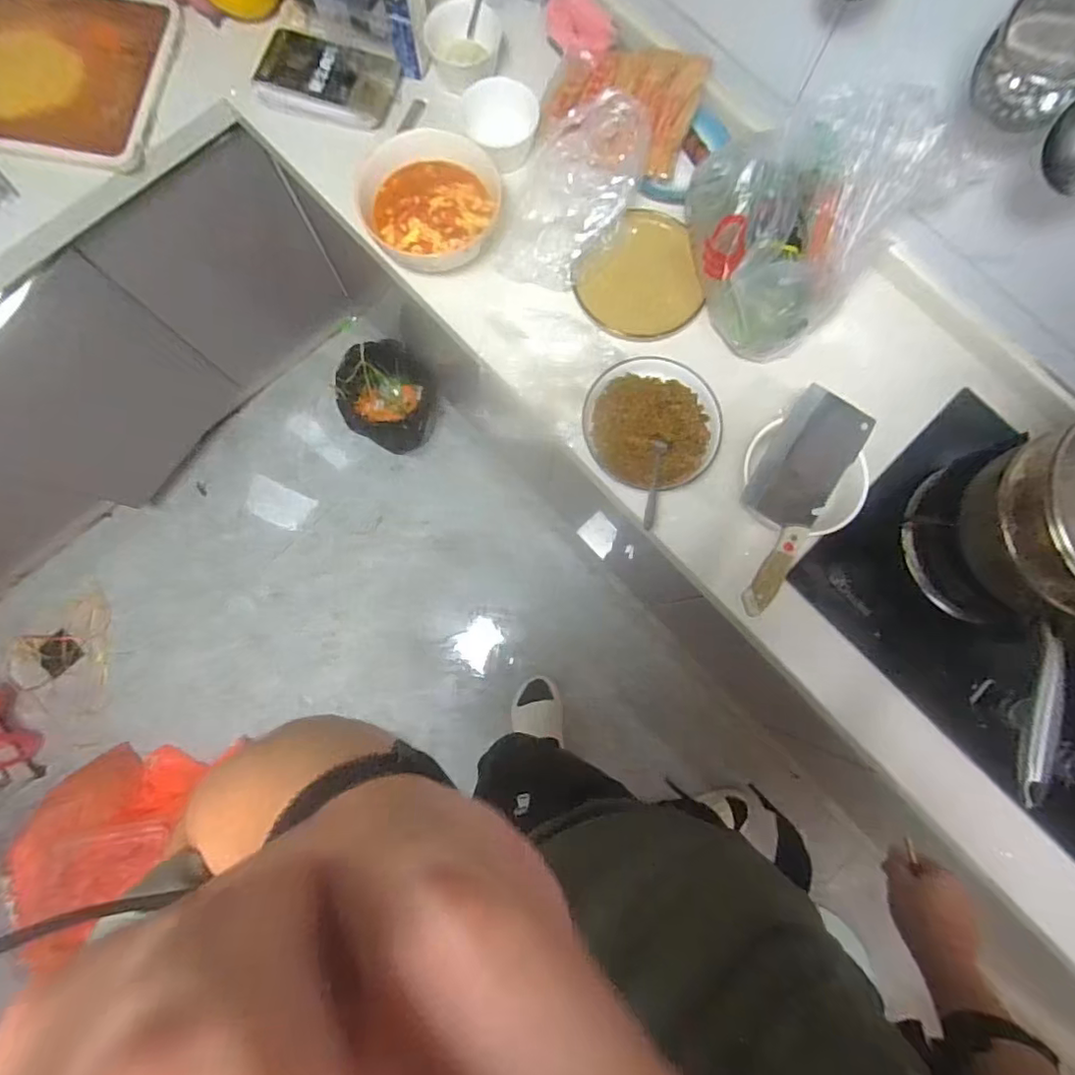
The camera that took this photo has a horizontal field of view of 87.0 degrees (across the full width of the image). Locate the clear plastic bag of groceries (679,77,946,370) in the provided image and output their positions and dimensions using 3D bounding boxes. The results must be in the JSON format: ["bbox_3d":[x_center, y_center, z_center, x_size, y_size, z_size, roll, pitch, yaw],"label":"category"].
[{"bbox_3d":[0.363,-0.417,0.757,0.238,0.171,0.273,-6,83,-3],"label":"clear plastic bag of groceries"}]

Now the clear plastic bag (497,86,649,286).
[{"bbox_3d":[0.060,-0.527,0.852,0.162,0.085,0.297,19,82,1],"label":"clear plastic bag"}]

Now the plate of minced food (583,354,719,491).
[{"bbox_3d":[0.161,-0.162,0.810,0.186,0.053,0.190,0,82,-2],"label":"plate of minced food"}]

